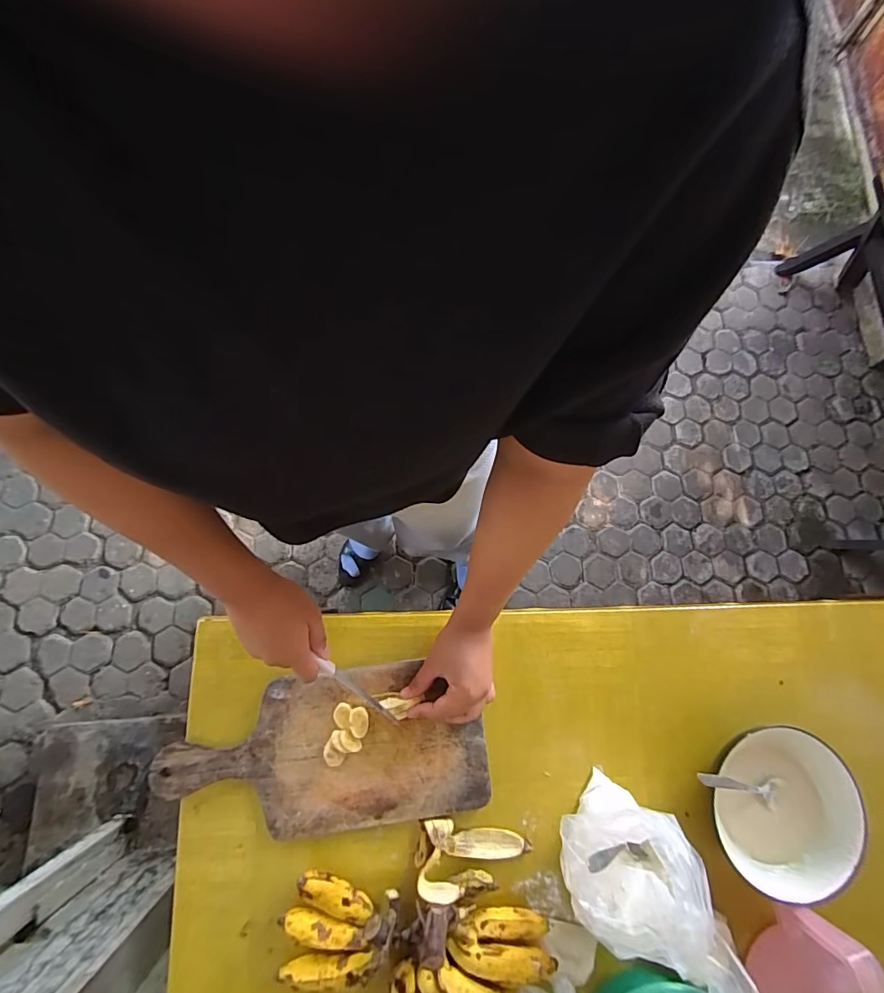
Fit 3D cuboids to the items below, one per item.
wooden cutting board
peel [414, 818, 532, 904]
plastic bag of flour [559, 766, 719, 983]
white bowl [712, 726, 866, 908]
[{"bbox_3d":[-0.131,0.287,0.538,0.362,0.025,0.173,3,70,-4],"label":"wooden cutting board"},{"bbox_3d":[0.035,0.405,0.524,0.122,0.033,0.070,3,76,-4],"label":"peel"},{"bbox_3d":[0.186,0.380,0.486,0.122,0.142,0.133,-23,79,-10],"label":"plastic bag of flour"},{"bbox_3d":[0.390,0.360,0.535,0.170,0.048,0.162,1,76,-4],"label":"white bowl"}]

